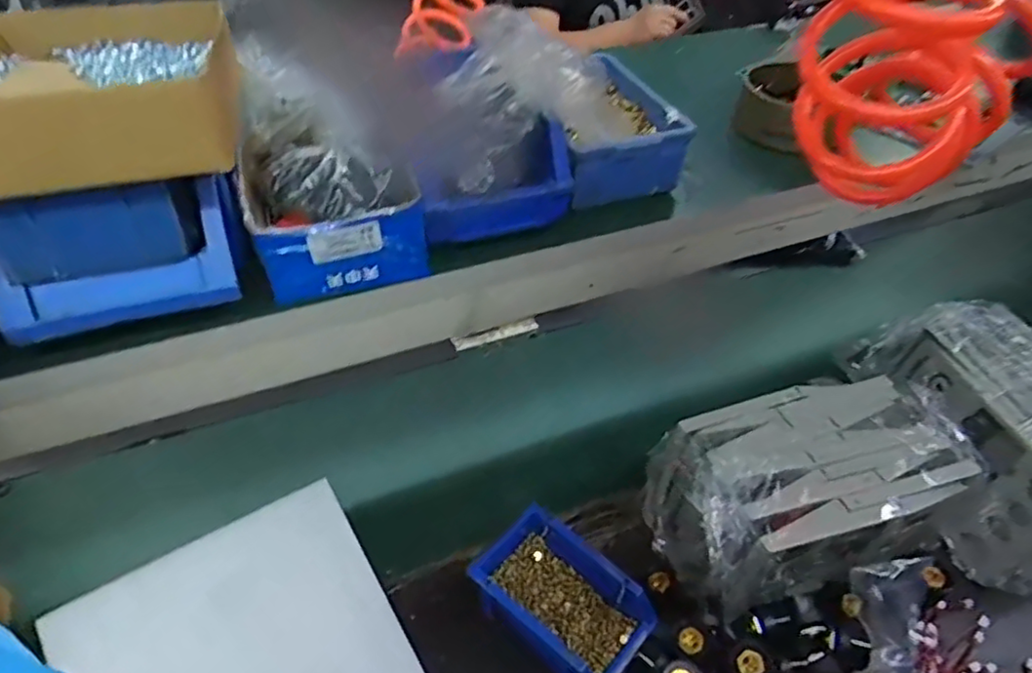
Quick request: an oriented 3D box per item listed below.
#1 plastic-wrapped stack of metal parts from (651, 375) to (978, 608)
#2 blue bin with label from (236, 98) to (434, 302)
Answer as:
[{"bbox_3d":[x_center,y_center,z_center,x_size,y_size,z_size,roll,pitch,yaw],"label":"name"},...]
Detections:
[{"bbox_3d":[0.293,0.156,0.660,0.315,0.136,0.158,-12,47,-14],"label":"plastic-wrapped stack of metal parts"},{"bbox_3d":[-0.119,-0.091,0.408,0.103,0.063,0.135,-16,48,-17],"label":"blue bin with label"}]

